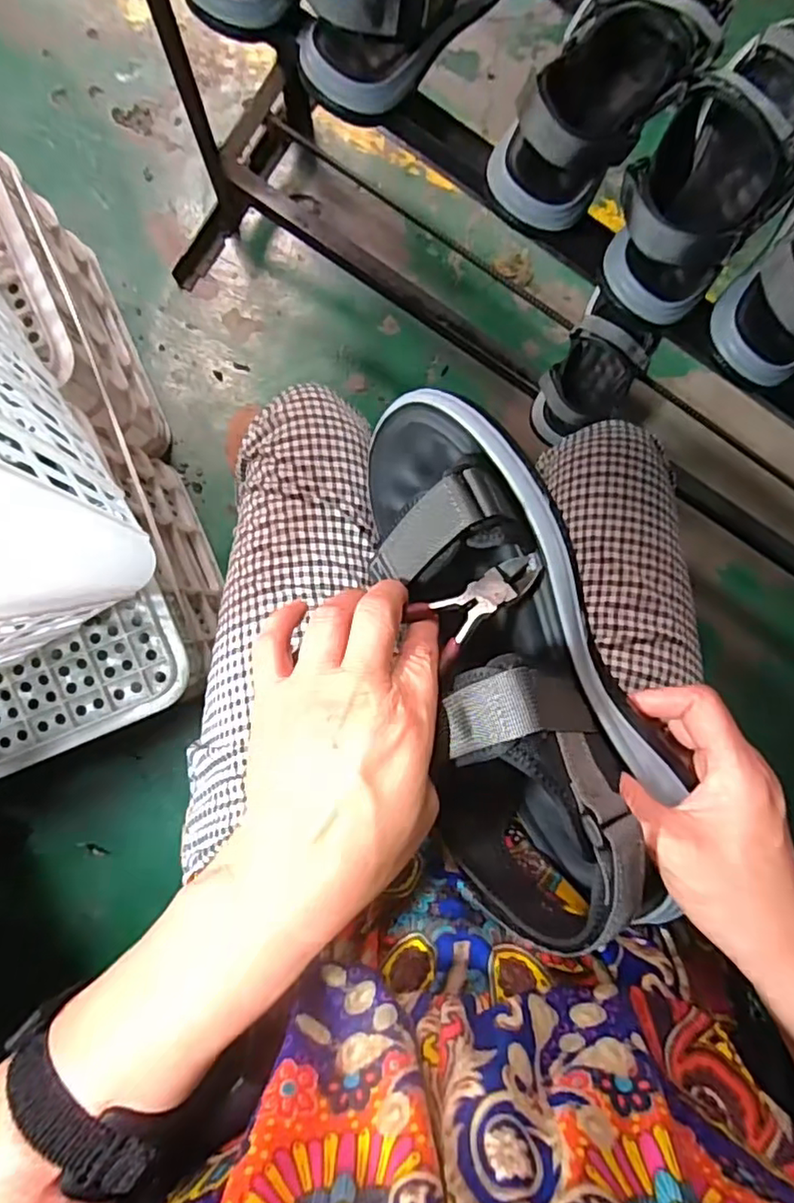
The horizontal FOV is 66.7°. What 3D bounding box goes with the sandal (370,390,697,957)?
[{"bbox_3d":[0.057,0.019,0.288,0.110,0.082,0.255,-15,72,-4],"label":"sandal"}]

